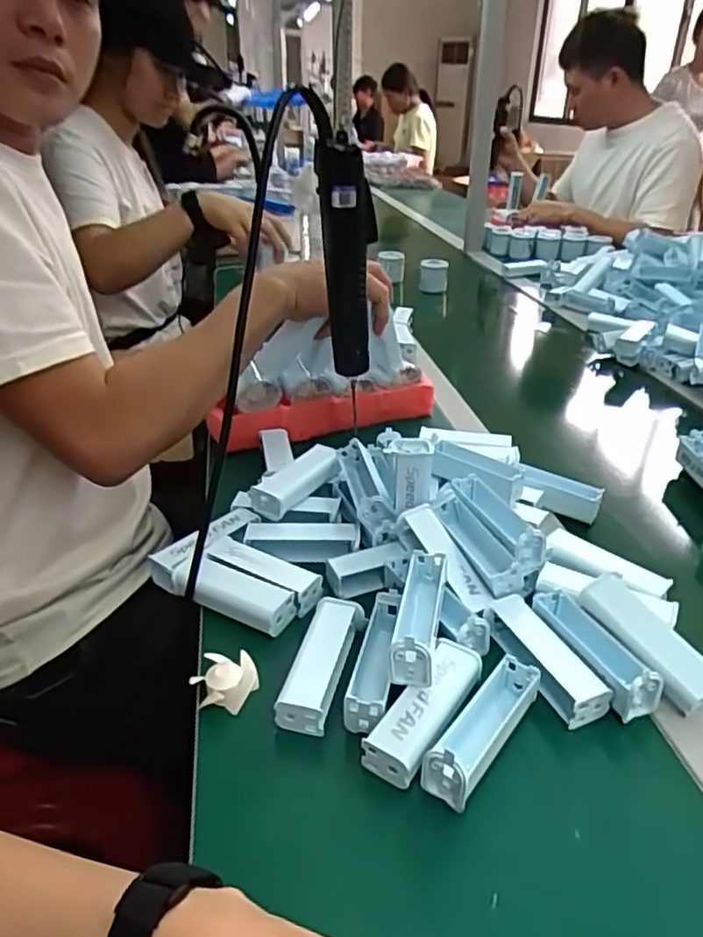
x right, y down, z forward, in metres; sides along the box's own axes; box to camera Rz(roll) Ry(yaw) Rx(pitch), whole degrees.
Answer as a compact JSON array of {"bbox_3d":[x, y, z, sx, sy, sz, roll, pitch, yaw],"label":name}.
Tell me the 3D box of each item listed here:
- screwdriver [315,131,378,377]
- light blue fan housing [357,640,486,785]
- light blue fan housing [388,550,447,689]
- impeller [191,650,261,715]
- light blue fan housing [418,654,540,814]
[{"bbox_3d":[-0.004,-0.172,0.551,0.046,0.189,0.029,-2,30,-5],"label":"screwdriver"},{"bbox_3d":[0.050,0.154,0.421,0.036,0.024,0.102,19,35,29],"label":"light blue fan housing"},{"bbox_3d":[0.048,0.102,0.459,0.029,0.041,0.106,6,31,10],"label":"light blue fan housing"},{"bbox_3d":[-0.088,0.150,0.452,0.043,0.024,0.037,1,30,1],"label":"impeller"},{"bbox_3d":[0.085,0.160,0.410,0.027,0.039,0.105,22,36,32],"label":"light blue fan housing"}]

